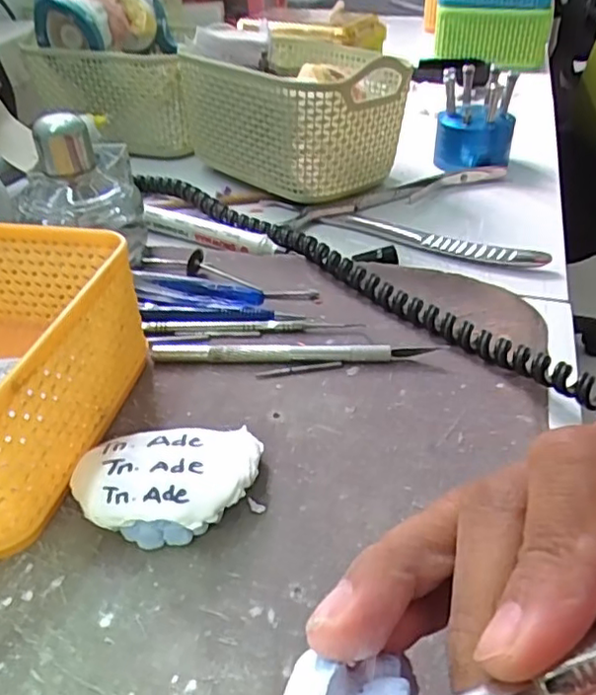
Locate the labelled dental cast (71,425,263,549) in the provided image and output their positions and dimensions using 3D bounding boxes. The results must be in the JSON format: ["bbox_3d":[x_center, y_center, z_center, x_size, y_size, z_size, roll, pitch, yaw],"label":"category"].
[{"bbox_3d":[-0.049,0.049,0.234,0.066,0.019,0.049,-1,37,1],"label":"labelled dental cast"}]

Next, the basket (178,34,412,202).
[{"bbox_3d":[0.000,-0.174,0.468,0.119,0.084,0.153,-30,48,-33],"label":"basket"}]

